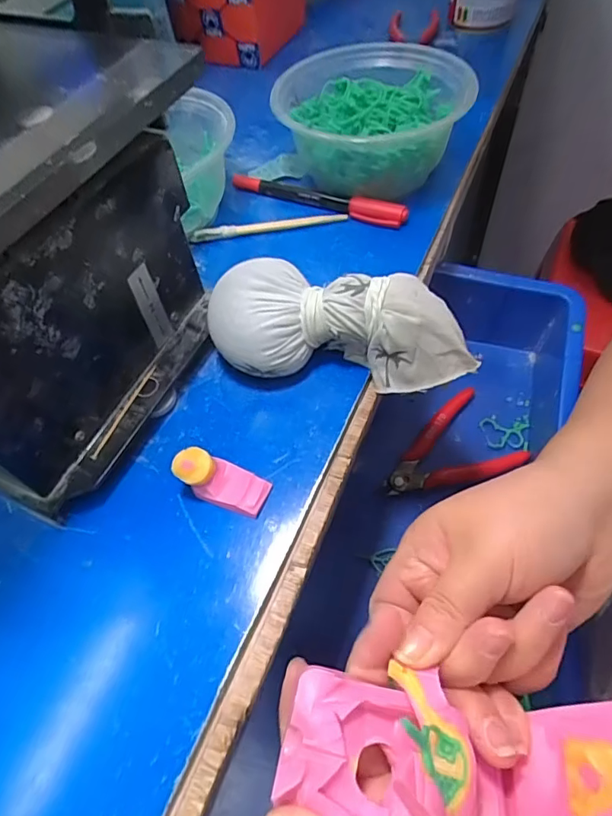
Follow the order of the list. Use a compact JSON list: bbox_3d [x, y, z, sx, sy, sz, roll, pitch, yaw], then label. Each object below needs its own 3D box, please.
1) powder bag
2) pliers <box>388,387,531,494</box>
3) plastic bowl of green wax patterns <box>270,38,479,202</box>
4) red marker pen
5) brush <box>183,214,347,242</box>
[{"bbox_3d":[0.021,-0.044,0.272,0.142,0.046,0.059,2,56,6],"label":"powder bag"},{"bbox_3d":[0.112,0.036,0.393,0.104,0.022,0.065,-30,58,-15],"label":"pliers"},{"bbox_3d":[0.045,-0.203,0.363,0.142,0.063,0.133,-2,56,3],"label":"plastic bowl of green wax patterns"},{"bbox_3d":[0.008,-0.154,0.364,0.137,0.016,0.010,23,61,19],"label":"red marker pen"},{"bbox_3d":[-0.027,-0.131,0.356,0.111,0.010,0.013,-6,56,1],"label":"brush"}]

